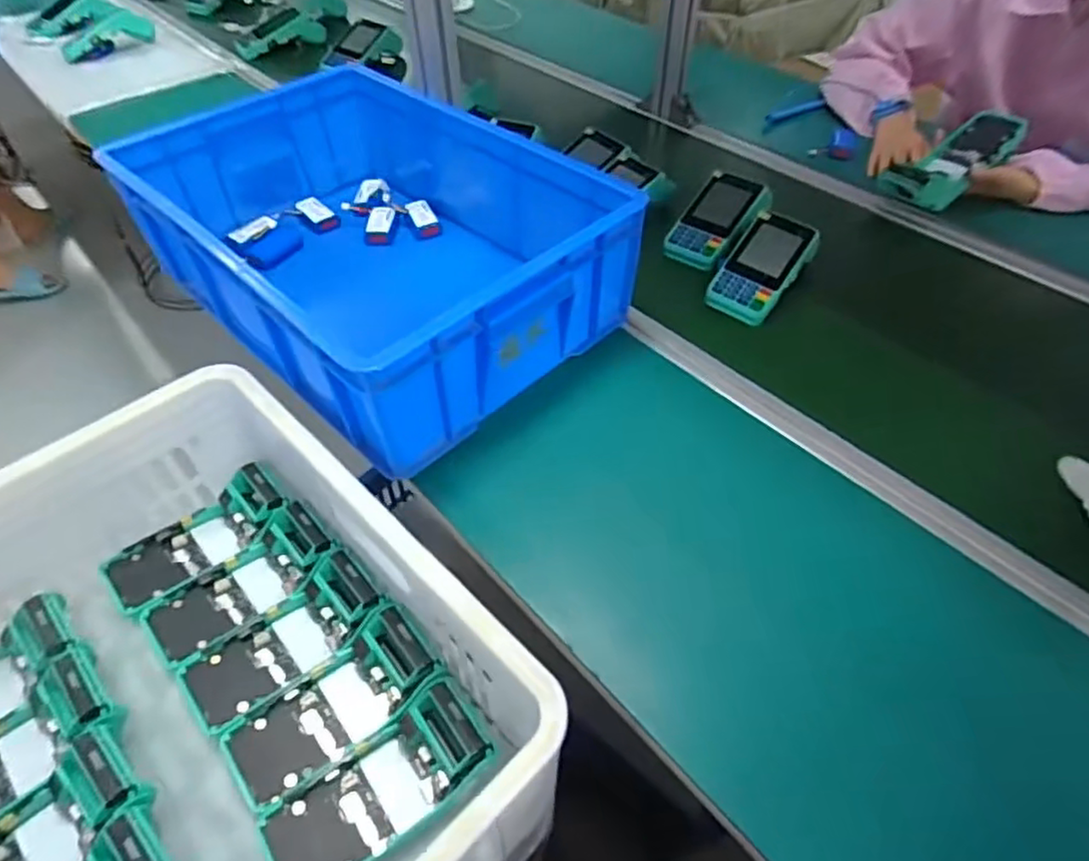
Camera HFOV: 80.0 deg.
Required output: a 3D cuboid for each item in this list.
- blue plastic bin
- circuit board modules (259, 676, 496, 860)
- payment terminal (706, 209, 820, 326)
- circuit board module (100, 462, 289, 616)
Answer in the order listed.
[{"bbox_3d":[-0.193,-0.216,0.713,0.515,0.148,0.339,36,58,28],"label":"blue plastic bin"},{"bbox_3d":[-0.123,0.271,0.492,0.165,0.046,0.071,-30,55,-23],"label":"circuit board modules"},{"bbox_3d":[0.251,-0.181,0.758,0.082,0.046,0.143,32,74,26],"label":"payment terminal"},{"bbox_3d":[-0.334,0.106,0.631,0.169,0.047,0.078,-32,56,-25],"label":"circuit board module"}]

